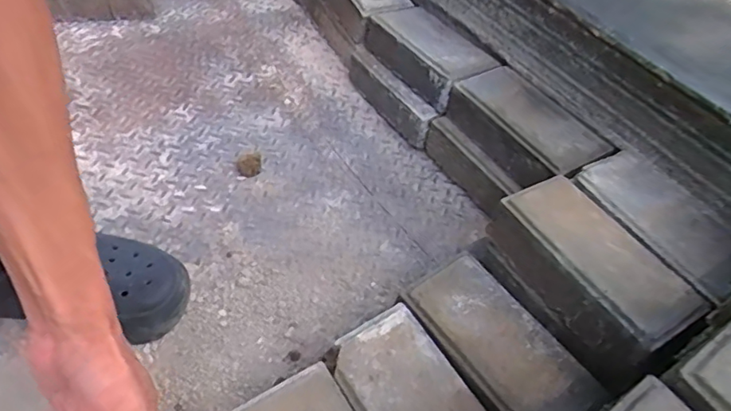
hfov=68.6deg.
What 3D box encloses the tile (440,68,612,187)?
[{"bbox_3d":[0.221,-0.107,0.750,0.113,0.066,0.214,-19,47,-27],"label":"tile"}]

